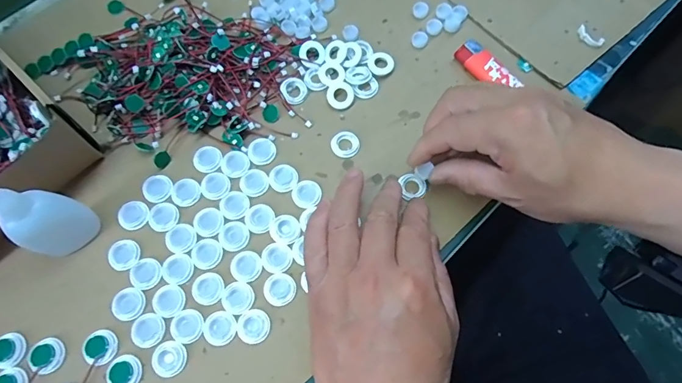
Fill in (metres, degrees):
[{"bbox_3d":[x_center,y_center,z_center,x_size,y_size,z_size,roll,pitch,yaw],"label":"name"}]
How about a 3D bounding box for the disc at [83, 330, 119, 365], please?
[{"bbox_3d":[-0.165,0.107,0.294,0.020,0.004,0.022,0,69,0],"label":"disc"}]

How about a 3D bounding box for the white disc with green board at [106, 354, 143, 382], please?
[{"bbox_3d":[-0.146,0.121,0.288,0.023,0.004,0.021,21,71,8],"label":"white disc with green board"}]

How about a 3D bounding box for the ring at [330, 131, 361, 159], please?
[{"bbox_3d":[0.004,-0.039,0.354,0.023,0.004,0.023,0,69,0],"label":"ring"}]

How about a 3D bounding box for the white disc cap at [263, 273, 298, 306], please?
[{"bbox_3d":[-0.044,0.070,0.310,0.023,0.004,0.022,0,69,0],"label":"white disc cap"}]

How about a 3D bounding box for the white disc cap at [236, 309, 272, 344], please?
[{"bbox_3d":[-0.062,0.095,0.302,0.023,0.004,0.023,0,69,0],"label":"white disc cap"}]

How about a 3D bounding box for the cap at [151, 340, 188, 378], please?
[{"bbox_3d":[-0.117,0.114,0.293,0.022,0.004,0.022,0,69,0],"label":"cap"}]

